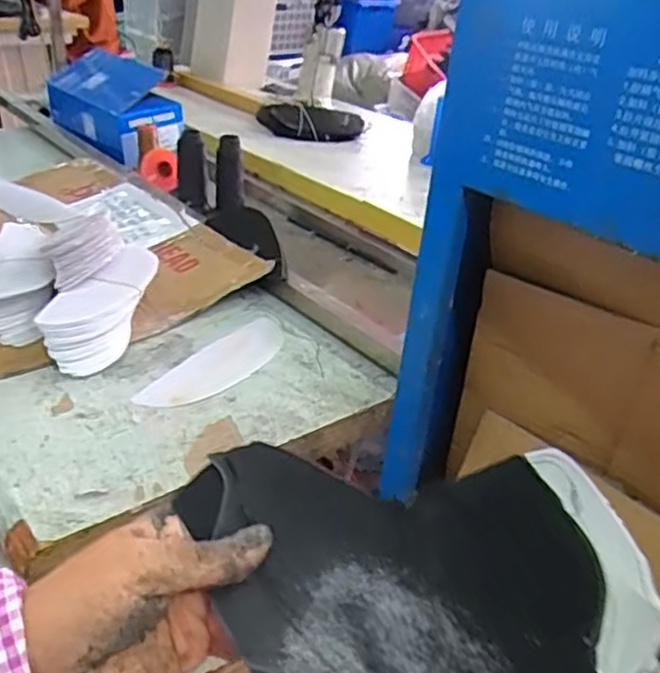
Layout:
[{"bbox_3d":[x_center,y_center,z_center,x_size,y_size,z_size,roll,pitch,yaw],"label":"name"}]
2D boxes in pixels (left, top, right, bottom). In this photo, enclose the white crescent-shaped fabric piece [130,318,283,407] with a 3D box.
[{"bbox_3d":[-0.114,0.027,0.748,0.075,0.004,0.211,20,35,24],"label":"white crescent-shaped fabric piece"}]

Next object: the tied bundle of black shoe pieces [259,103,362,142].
[{"bbox_3d":[-0.027,-0.412,1.329,0.182,0.047,0.109,-17,37,-31],"label":"tied bundle of black shoe pieces"}]

